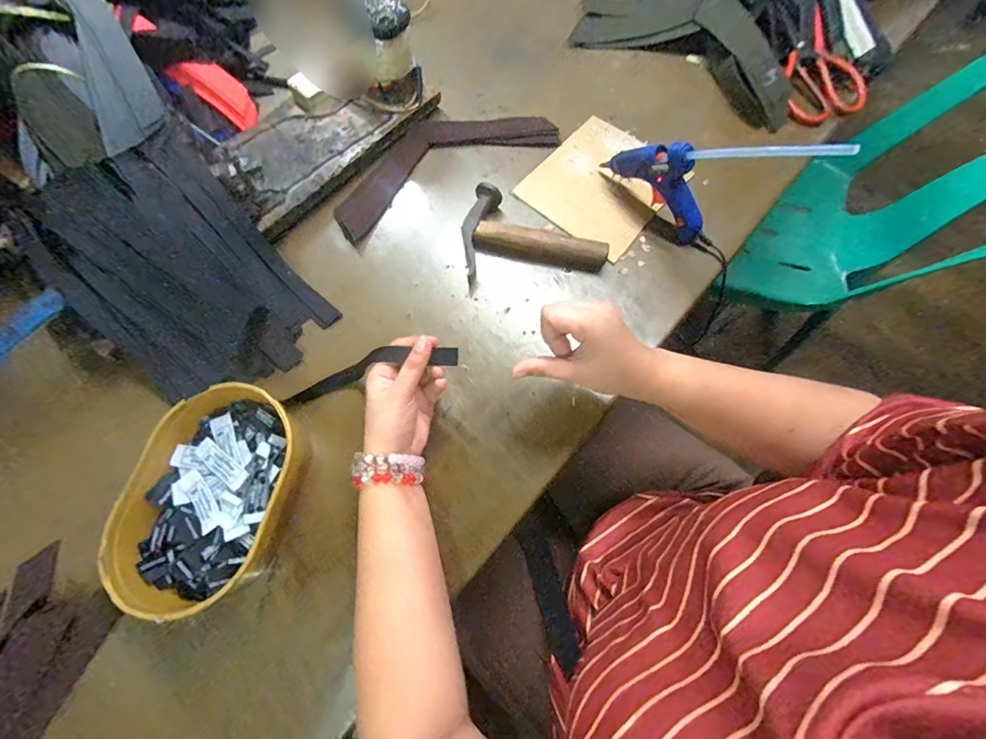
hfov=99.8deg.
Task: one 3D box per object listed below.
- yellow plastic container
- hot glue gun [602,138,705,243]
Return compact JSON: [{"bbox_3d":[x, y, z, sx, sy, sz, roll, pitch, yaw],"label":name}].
[{"bbox_3d":[-0.258,0.111,0.380,0.152,0.055,0.191,7,70,5],"label":"yellow plastic container"},{"bbox_3d":[0.190,-0.216,0.472,0.023,0.101,0.141,-38,72,-12],"label":"hot glue gun"}]

